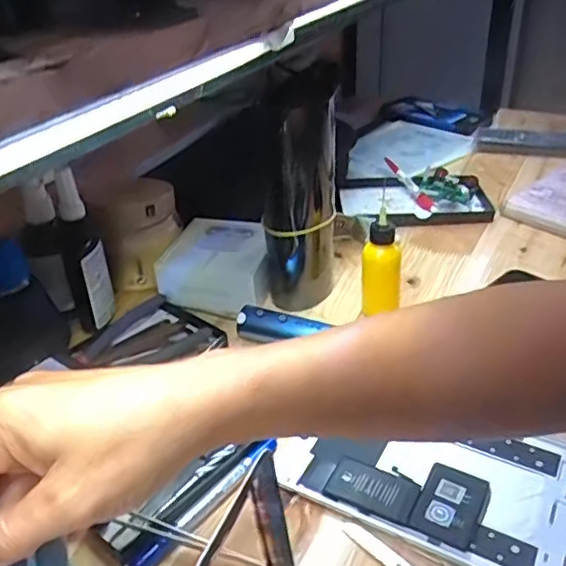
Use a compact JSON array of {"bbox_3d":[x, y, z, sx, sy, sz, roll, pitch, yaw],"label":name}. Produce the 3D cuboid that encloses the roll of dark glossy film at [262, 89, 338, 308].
[{"bbox_3d":[0.016,-0.065,0.554,0.052,0.191,0.062,9,35,17],"label":"roll of dark glossy film"}]

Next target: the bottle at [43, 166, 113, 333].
[{"bbox_3d":[-0.181,-0.028,0.545,0.039,0.145,0.047,-14,35,-16],"label":"bottle"}]

